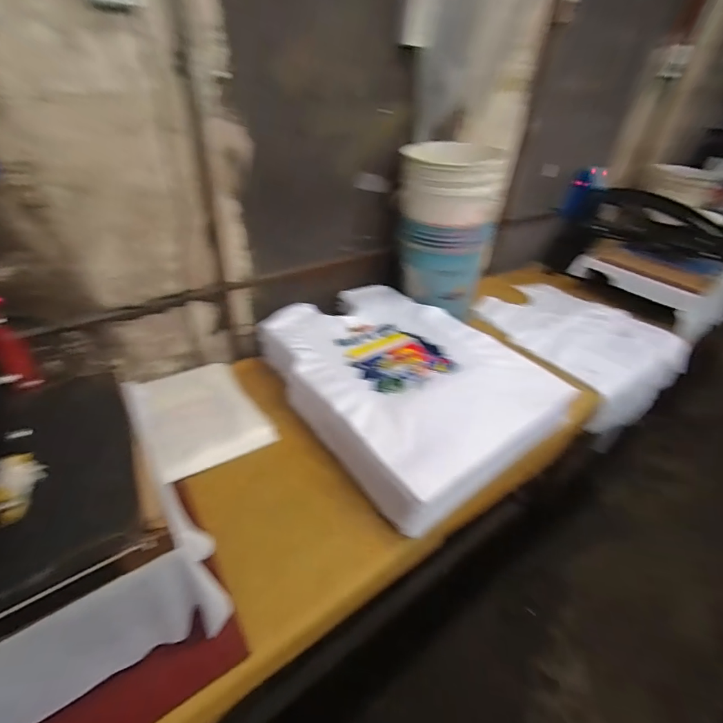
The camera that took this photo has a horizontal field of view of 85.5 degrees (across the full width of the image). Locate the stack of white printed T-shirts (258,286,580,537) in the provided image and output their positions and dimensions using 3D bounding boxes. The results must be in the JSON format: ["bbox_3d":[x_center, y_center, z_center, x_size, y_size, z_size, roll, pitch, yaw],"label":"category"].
[{"bbox_3d":[0.111,0.022,1.064,0.561,0.133,0.732,-20,43,-28],"label":"stack of white printed T-shirts"}]

